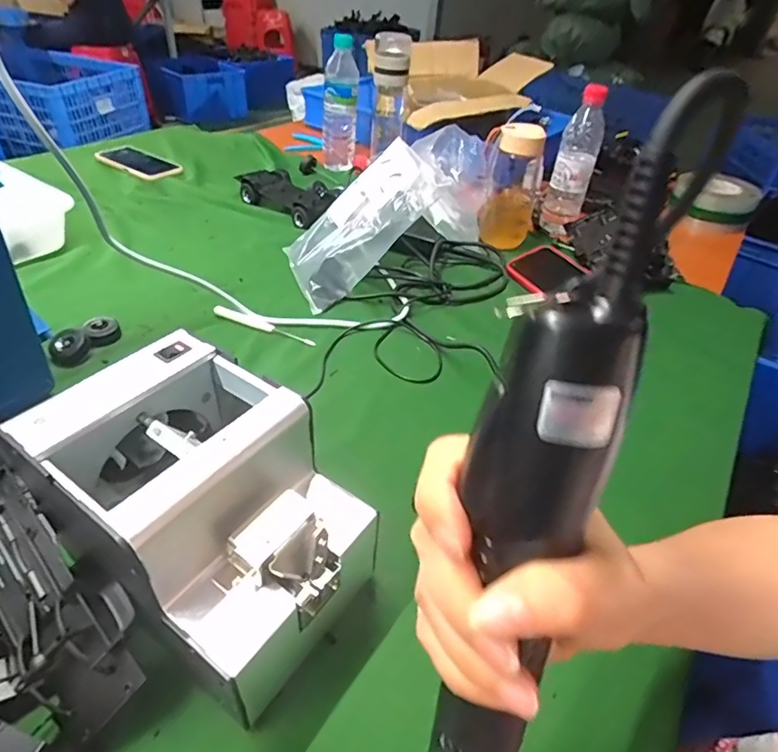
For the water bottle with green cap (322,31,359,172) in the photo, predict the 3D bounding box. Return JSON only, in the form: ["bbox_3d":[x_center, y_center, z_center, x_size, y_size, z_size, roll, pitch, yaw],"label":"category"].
[{"bbox_3d":[-0.093,-0.510,0.984,0.065,0.213,0.069,-1,41,-8],"label":"water bottle with green cap"}]

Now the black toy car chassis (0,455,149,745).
[{"bbox_3d":[-0.212,0.114,0.298,0.188,0.069,0.026,42,8,15],"label":"black toy car chassis"}]

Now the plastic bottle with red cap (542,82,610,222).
[{"bbox_3d":[0.304,-0.356,0.828,0.061,0.191,0.057,16,42,11],"label":"plastic bottle with red cap"}]

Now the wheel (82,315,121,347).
[{"bbox_3d":[-0.318,-0.050,0.574,0.035,0.023,0.035,3,41,-3],"label":"wheel"}]

